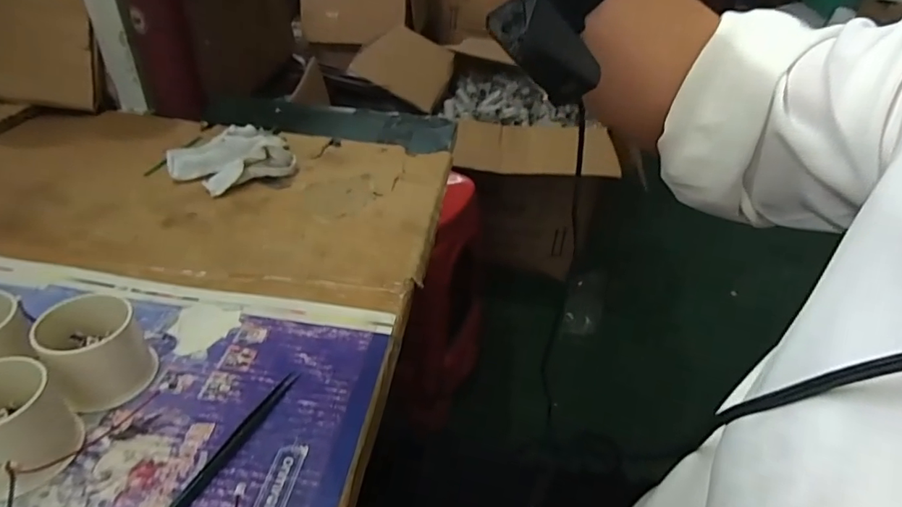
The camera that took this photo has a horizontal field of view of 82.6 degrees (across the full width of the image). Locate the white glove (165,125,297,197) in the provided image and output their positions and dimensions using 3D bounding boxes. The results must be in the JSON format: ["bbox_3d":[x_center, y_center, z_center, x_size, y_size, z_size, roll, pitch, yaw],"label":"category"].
[{"bbox_3d":[-0.233,-0.100,0.543,0.109,0.048,0.066,-24,45,-34],"label":"white glove"}]

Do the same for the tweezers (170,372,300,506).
[{"bbox_3d":[-0.128,0.111,0.292,0.009,0.010,0.127,15,37,13],"label":"tweezers"}]

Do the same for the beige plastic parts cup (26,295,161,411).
[{"bbox_3d":[-0.221,0.058,0.319,0.055,0.048,0.060,4,36,-3],"label":"beige plastic parts cup"}]

